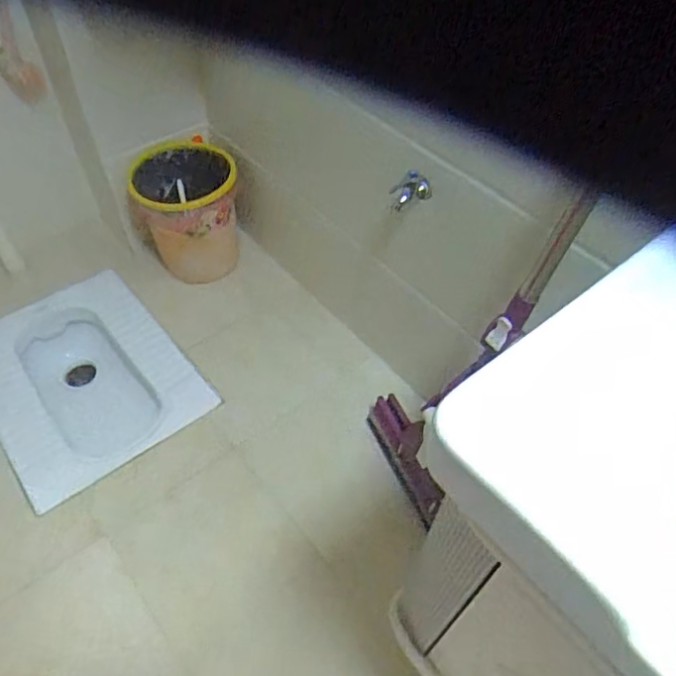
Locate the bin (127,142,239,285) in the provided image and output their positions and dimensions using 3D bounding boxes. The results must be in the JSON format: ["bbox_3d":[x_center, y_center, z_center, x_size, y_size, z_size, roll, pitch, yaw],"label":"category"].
[{"bbox_3d":[-0.367,-0.298,1.407,0.241,0.289,0.263,-23,50,-16],"label":"bin"}]

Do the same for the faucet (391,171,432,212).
[{"bbox_3d":[0.123,-0.244,0.930,0.067,0.074,0.031,-32,53,-22],"label":"faucet"}]

